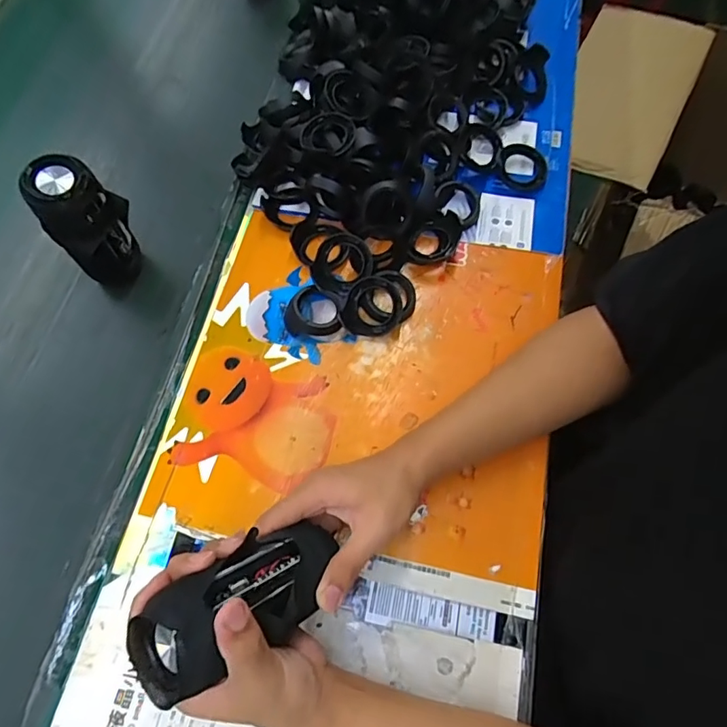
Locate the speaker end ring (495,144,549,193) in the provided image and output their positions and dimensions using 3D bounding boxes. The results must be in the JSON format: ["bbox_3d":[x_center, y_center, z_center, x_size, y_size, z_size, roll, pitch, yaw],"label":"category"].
[{"bbox_3d":[0.191,-0.236,0.611,0.064,0.016,0.057,25,78,-6],"label":"speaker end ring"}]

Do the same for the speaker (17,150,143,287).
[{"bbox_3d":[-0.278,-0.140,0.529,0.075,0.142,0.064,-43,72,-14],"label":"speaker"}]

